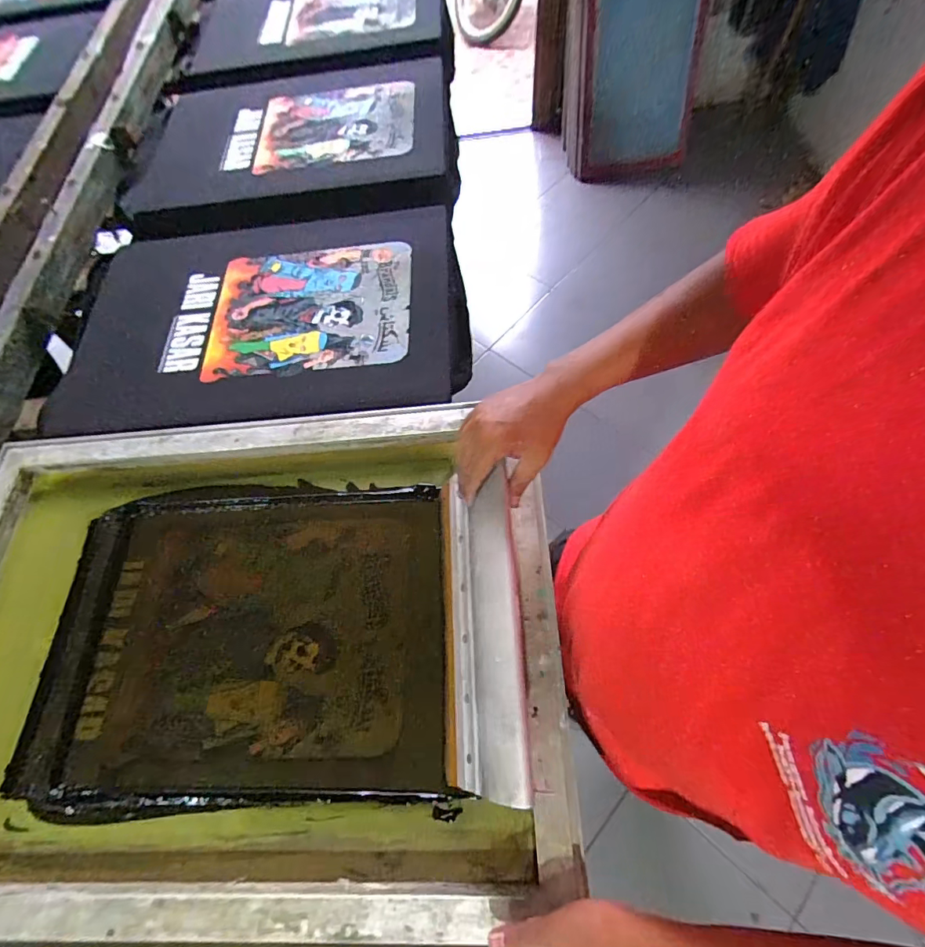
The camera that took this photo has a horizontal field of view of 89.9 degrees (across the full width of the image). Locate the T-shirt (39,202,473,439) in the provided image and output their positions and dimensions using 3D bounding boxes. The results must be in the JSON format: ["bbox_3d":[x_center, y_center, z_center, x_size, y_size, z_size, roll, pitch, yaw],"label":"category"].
[{"bbox_3d":[-0.324,-0.271,0.811,0.633,0.141,0.428,-9,61,3],"label":"T-shirt"}]

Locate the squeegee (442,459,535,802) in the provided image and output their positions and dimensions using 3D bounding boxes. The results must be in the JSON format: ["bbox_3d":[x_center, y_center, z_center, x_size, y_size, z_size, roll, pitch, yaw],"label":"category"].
[{"bbox_3d":[0.011,0.136,0.455,0.030,0.141,0.294,13,58,-29],"label":"squeegee"}]

